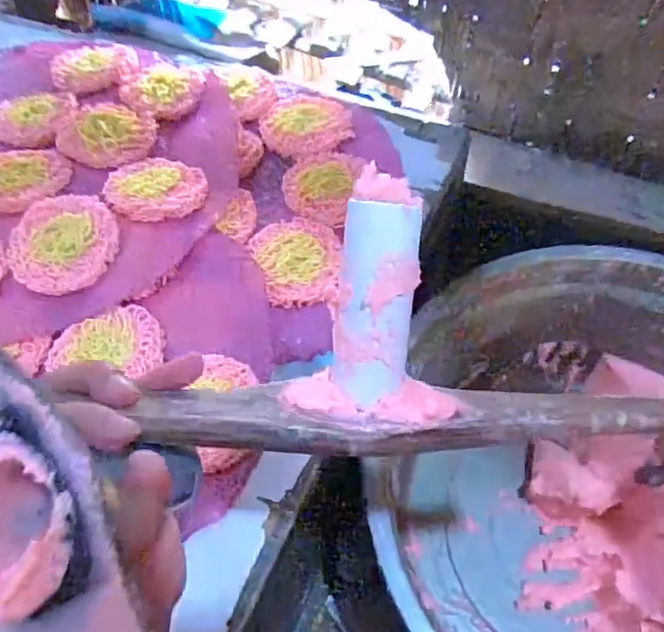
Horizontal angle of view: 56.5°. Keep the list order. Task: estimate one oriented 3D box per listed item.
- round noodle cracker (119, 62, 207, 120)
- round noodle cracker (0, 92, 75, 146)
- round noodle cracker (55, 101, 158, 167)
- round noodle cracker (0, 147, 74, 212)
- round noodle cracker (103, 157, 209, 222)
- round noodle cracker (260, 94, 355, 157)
[{"bbox_3d":[-0.161,-0.217,0.581,0.076,0.007,0.084,13,57,12],"label":"round noodle cracker"},{"bbox_3d":[-0.272,-0.174,0.550,0.075,0.012,0.066,-13,55,-6],"label":"round noodle cracker"},{"bbox_3d":[-0.195,-0.157,0.530,0.082,0.012,0.077,-1,55,2],"label":"round noodle cracker"},{"bbox_3d":[-0.251,-0.113,0.492,0.076,0.007,0.085,-38,61,-21],"label":"round noodle cracker"},{"bbox_3d":[-0.140,-0.102,0.492,0.074,0.007,0.073,7,48,-8],"label":"round noodle cracker"},{"bbox_3d":[-0.025,-0.180,0.568,0.083,0.005,0.082,-1,55,2],"label":"round noodle cracker"}]

